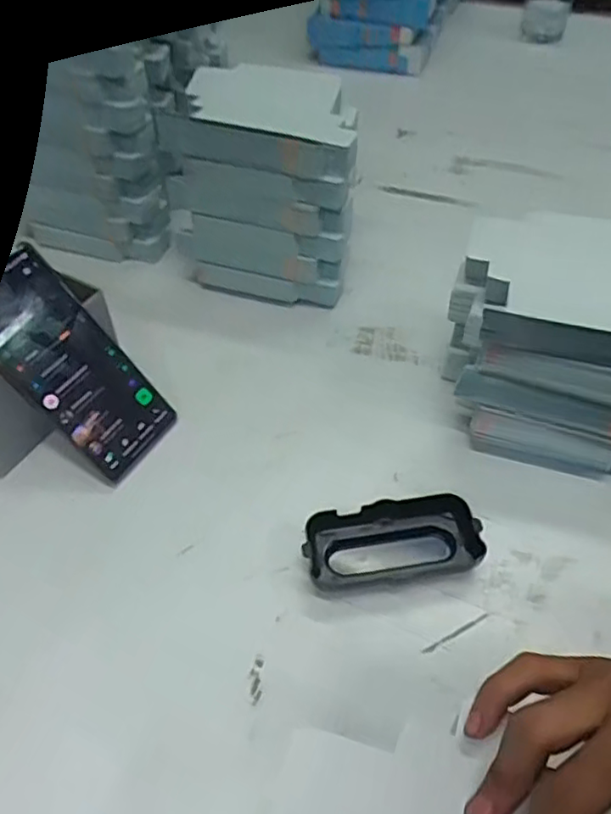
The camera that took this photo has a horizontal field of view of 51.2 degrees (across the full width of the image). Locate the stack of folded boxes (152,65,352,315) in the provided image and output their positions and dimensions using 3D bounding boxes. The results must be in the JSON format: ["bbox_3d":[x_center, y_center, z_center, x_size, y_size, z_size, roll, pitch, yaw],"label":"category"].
[{"bbox_3d":[-0.032,-0.197,0.572,0.154,0.161,0.134,8,50,9],"label":"stack of folded boxes"}]

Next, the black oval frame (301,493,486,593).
[{"bbox_3d":[0.055,0.088,0.413,0.109,0.029,0.048,-8,49,-5],"label":"black oval frame"}]

